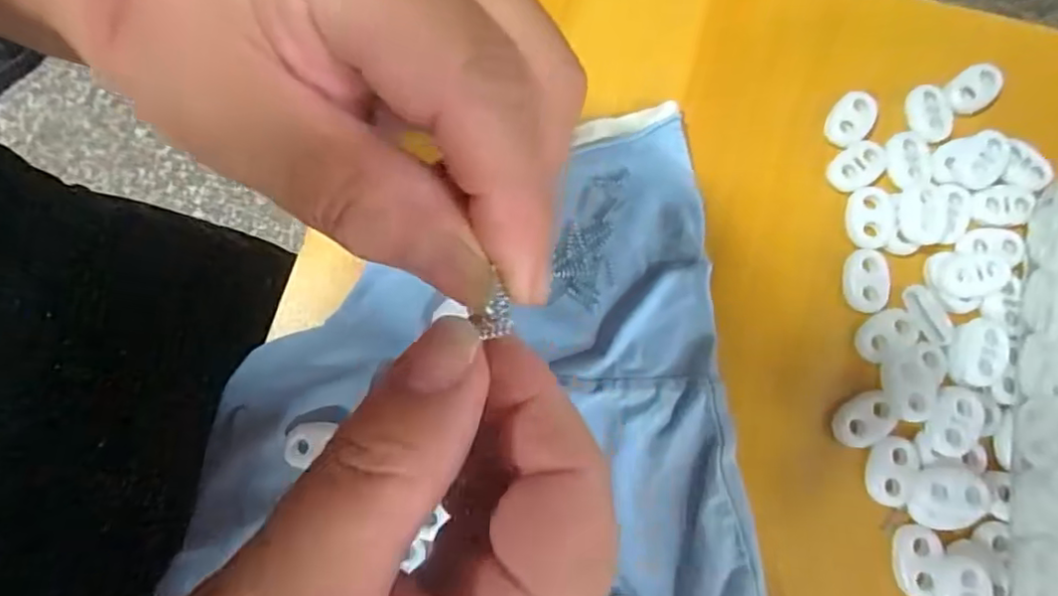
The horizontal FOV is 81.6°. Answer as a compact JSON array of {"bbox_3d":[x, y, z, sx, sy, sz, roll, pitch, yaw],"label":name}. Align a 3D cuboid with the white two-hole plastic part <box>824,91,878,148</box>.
[{"bbox_3d":[0.117,-0.065,0.222,0.015,0.004,0.022,35,81,7],"label":"white two-hole plastic part"}]

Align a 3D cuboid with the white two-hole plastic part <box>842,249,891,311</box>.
[{"bbox_3d":[0.117,-0.006,0.213,0.015,0.005,0.022,16,79,4],"label":"white two-hole plastic part"}]

